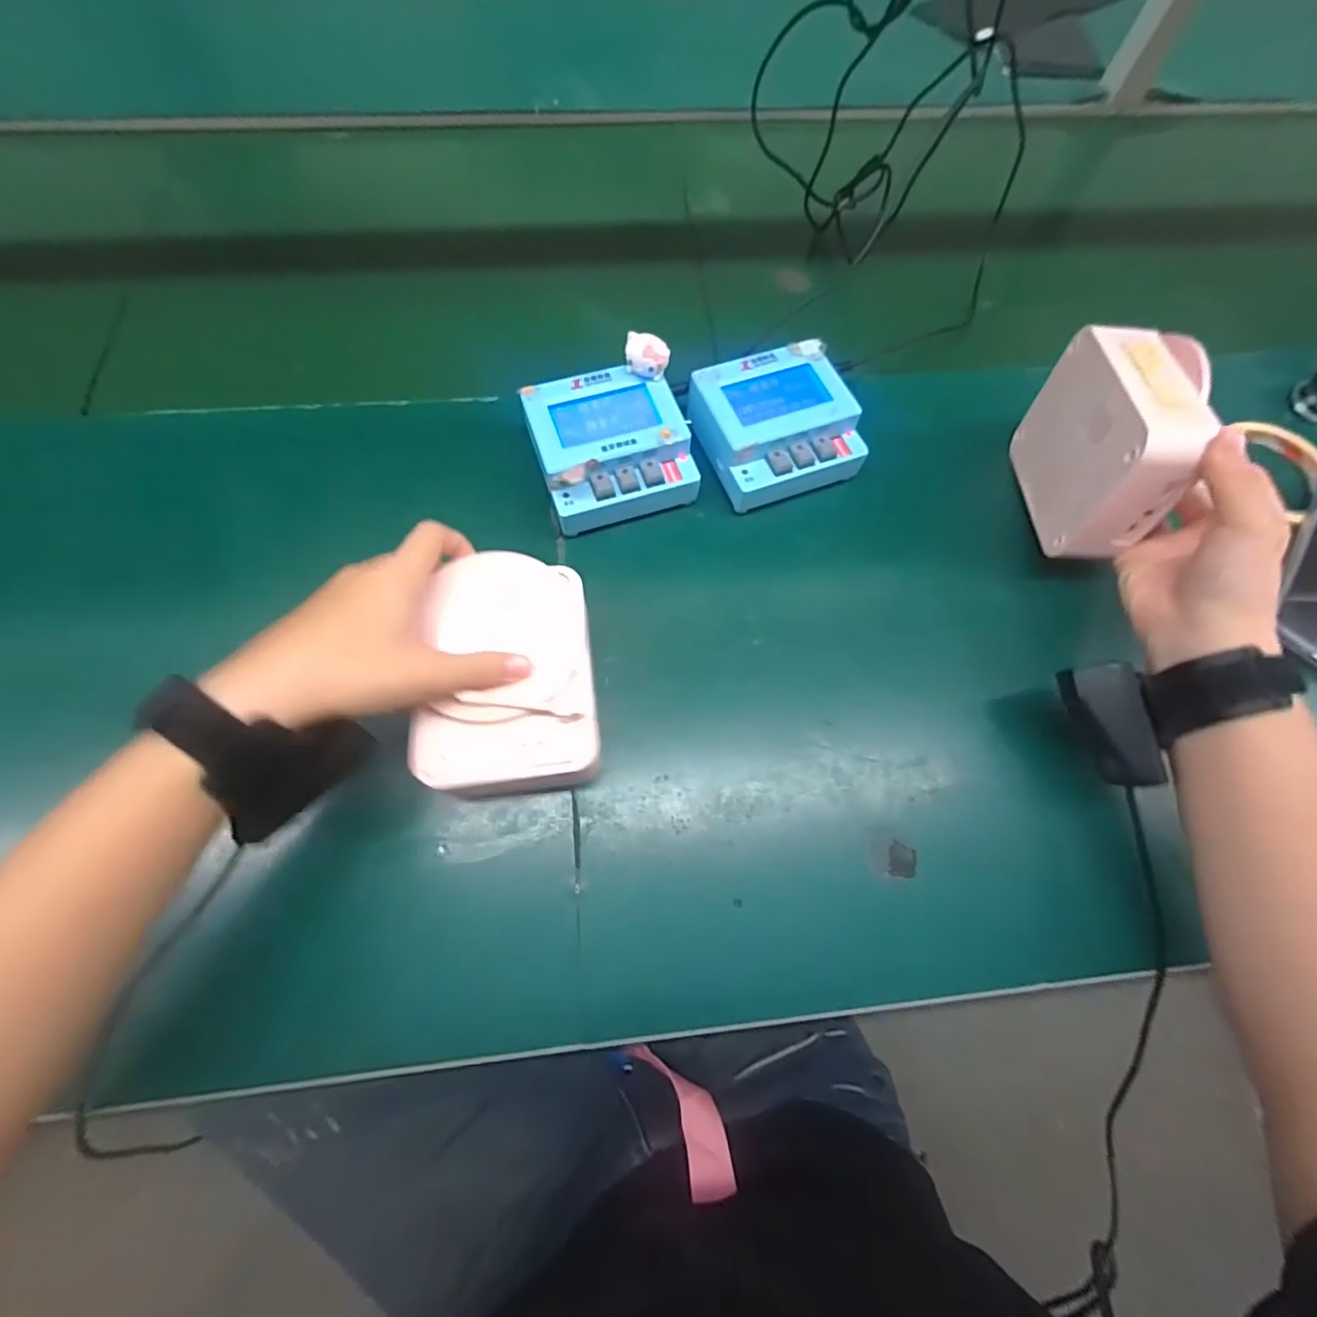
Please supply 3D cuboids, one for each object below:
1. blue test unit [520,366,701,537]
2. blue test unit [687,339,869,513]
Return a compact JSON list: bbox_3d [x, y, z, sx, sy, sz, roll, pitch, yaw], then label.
[{"bbox_3d":[-0.035,-0.146,0.398,0.107,0.054,0.100,-16,70,-9],"label":"blue test unit"},{"bbox_3d":[0.085,-0.167,0.410,0.105,0.054,0.097,-19,70,-10],"label":"blue test unit"}]

